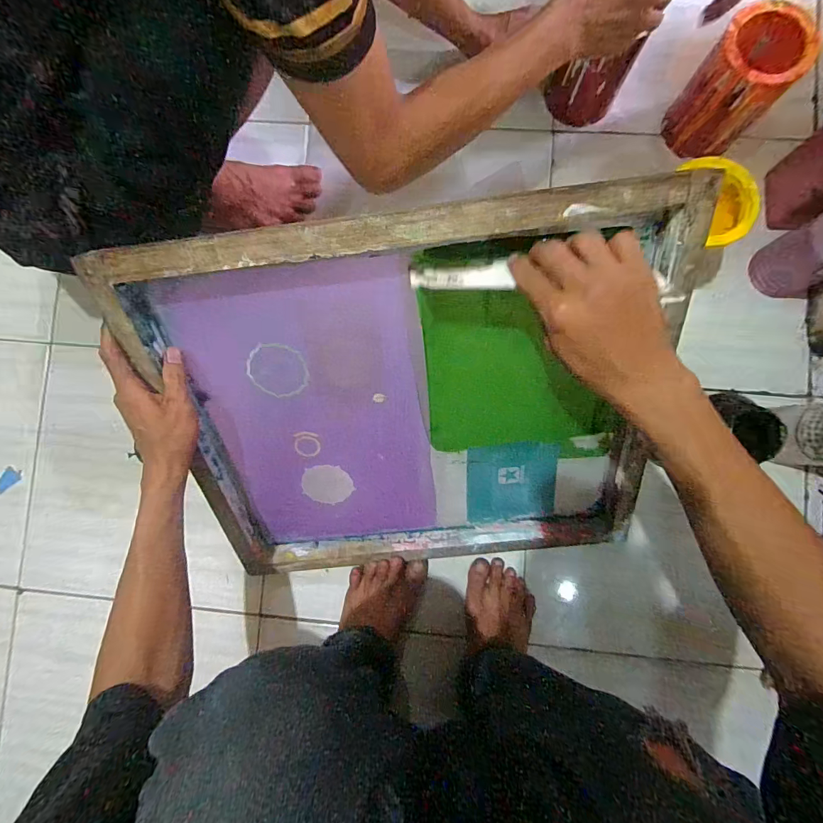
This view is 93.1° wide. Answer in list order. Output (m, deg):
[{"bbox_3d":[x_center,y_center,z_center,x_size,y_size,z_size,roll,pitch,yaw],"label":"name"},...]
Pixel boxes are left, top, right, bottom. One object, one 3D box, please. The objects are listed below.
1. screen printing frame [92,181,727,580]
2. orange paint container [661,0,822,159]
[{"bbox_3d":[0.007,0.007,0.457,0.529,0.066,0.439,-6,125,4],"label":"screen printing frame"},{"bbox_3d":[0.441,-0.444,0.534,0.106,0.126,0.109,40,88,4],"label":"orange paint container"}]

